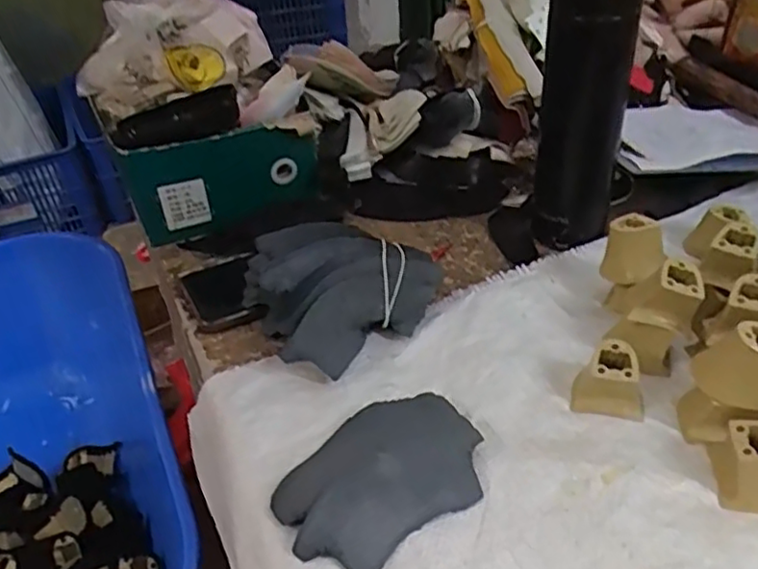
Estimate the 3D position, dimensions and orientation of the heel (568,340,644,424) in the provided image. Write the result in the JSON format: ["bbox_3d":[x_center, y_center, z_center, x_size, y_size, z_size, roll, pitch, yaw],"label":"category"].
[{"bbox_3d":[0.148,0.061,0.420,0.044,0.038,0.032,7,38,16],"label":"heel"}]

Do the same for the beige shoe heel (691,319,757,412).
[{"bbox_3d":[0.211,0.044,0.380,0.042,0.044,0.036,6,38,14],"label":"beige shoe heel"}]

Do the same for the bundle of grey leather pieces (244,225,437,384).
[{"bbox_3d":[-0.025,0.000,0.489,0.133,0.065,0.114,-19,39,-18],"label":"bundle of grey leather pieces"}]

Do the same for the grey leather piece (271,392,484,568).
[{"bbox_3d":[0.002,0.110,0.383,0.124,0.018,0.083,-26,42,-26],"label":"grey leather piece"}]

